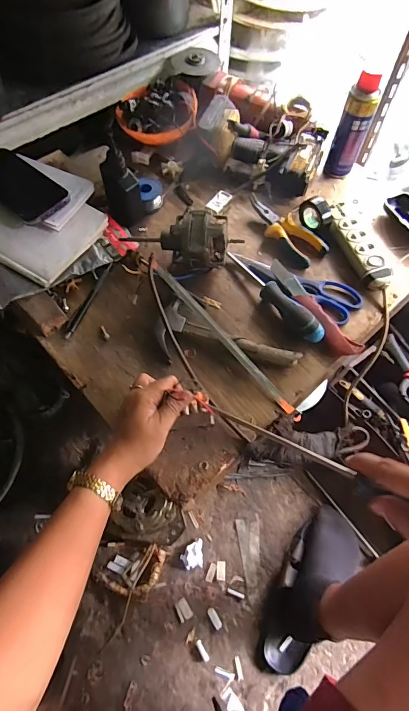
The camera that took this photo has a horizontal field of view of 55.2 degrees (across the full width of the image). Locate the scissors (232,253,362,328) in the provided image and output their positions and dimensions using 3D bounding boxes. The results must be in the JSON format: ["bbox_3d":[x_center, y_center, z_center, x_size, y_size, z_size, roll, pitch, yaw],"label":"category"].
[{"bbox_3d":[0.142,-0.121,0.605,0.206,0.018,0.065,32,67,14],"label":"scissors"}]

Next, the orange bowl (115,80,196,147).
[{"bbox_3d":[-0.088,-0.460,0.722,0.143,0.059,0.140,-6,64,-5],"label":"orange bowl"}]

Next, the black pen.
[{"bbox_3d":[-0.174,-0.085,0.593,0.011,0.008,0.138,19,64,8],"label":"black pen"}]

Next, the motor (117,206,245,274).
[{"bbox_3d":[-0.032,-0.172,0.586,0.166,0.069,0.077,2,63,-1],"label":"motor"}]

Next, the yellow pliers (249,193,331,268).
[{"bbox_3d":[0.128,-0.209,0.654,0.060,0.027,0.155,-37,70,-18],"label":"yellow pliers"}]

